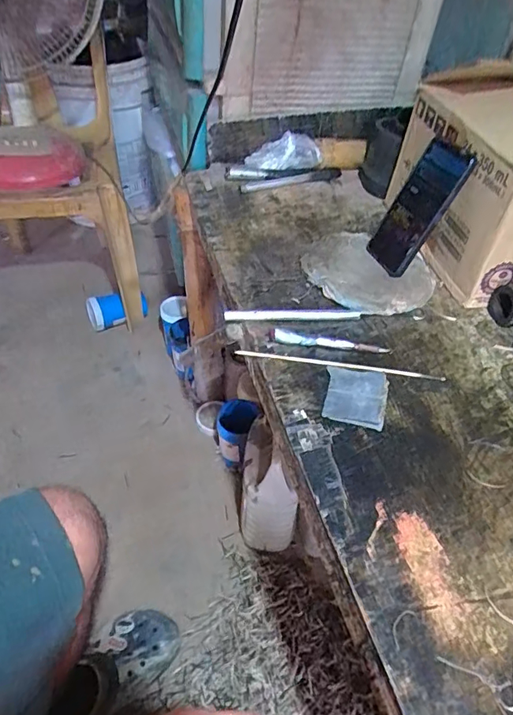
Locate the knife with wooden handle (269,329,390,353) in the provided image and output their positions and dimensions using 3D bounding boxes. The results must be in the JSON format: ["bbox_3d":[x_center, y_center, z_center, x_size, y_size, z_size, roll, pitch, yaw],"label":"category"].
[{"bbox_3d":[0.082,-0.019,0.557,0.133,0.013,0.014,5,45,-1],"label":"knife with wooden handle"}]

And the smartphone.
[{"bbox_3d":[0.203,-0.189,0.628,0.016,0.164,0.078,2,40,-39],"label":"smartphone"}]

